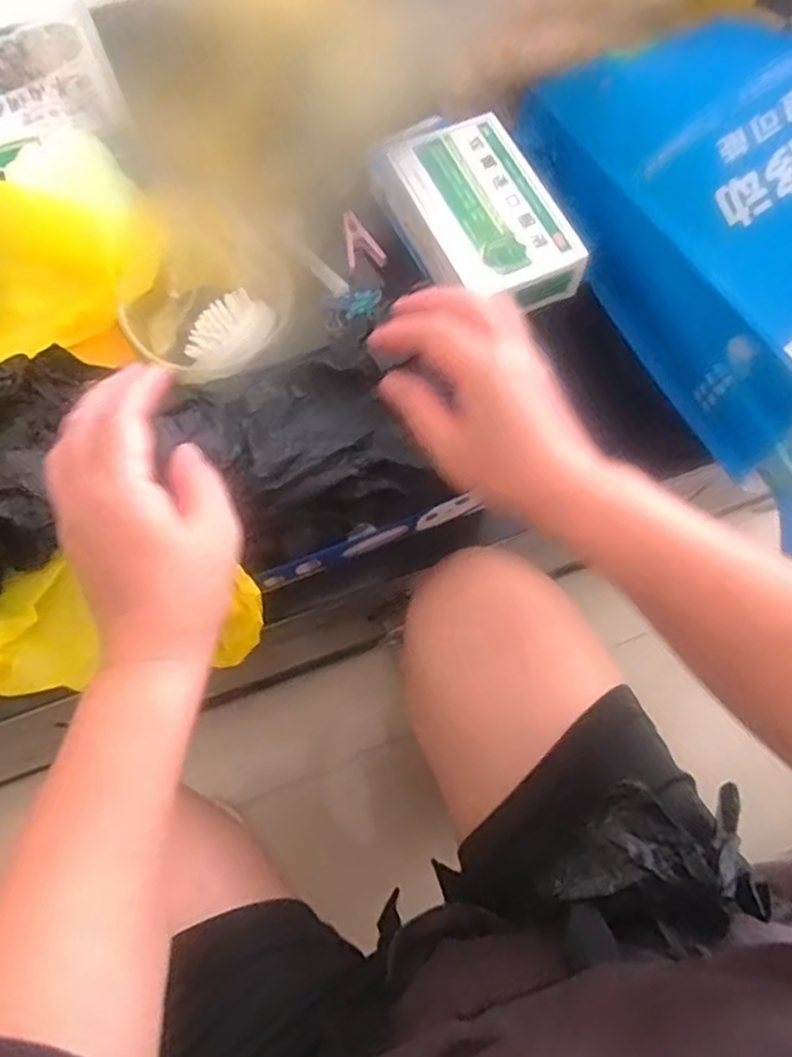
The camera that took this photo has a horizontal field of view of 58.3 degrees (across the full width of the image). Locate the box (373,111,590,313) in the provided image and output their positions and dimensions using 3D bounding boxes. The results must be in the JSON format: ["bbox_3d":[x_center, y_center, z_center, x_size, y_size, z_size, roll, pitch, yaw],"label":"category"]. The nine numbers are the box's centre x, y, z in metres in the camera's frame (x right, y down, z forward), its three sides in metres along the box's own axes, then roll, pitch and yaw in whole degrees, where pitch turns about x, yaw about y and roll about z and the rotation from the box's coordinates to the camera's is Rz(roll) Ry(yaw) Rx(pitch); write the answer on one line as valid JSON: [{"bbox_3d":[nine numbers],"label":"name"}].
[{"bbox_3d":[0.058,-0.213,0.498,0.094,0.045,0.144,-25,74,-10],"label":"box"}]

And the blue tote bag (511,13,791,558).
[{"bbox_3d":[0.237,-0.179,0.455,0.146,0.186,0.366,-16,73,-7],"label":"blue tote bag"}]

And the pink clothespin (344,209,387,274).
[{"bbox_3d":[-0.028,-0.231,0.570,0.033,0.011,0.049,-12,89,-28],"label":"pink clothespin"}]

